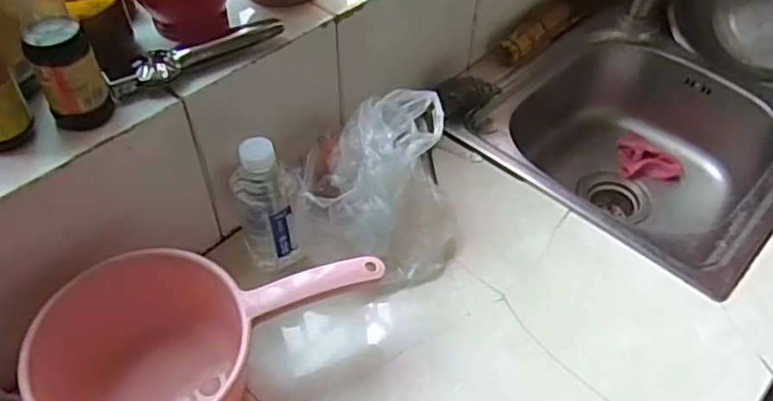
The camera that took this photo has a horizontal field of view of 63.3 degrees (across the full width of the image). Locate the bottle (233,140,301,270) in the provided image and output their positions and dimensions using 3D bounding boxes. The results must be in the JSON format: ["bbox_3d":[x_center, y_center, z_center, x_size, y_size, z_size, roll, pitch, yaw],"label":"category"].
[{"bbox_3d":[-0.114,0.006,0.601,0.054,0.148,0.050,1,49,-1],"label":"bottle"}]

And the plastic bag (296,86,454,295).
[{"bbox_3d":[0.001,-0.022,0.639,0.150,0.130,0.180,10,49,6],"label":"plastic bag"}]

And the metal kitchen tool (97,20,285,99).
[{"bbox_3d":[-0.163,-0.128,0.543,0.156,0.017,0.026,-32,58,-26],"label":"metal kitchen tool"}]

